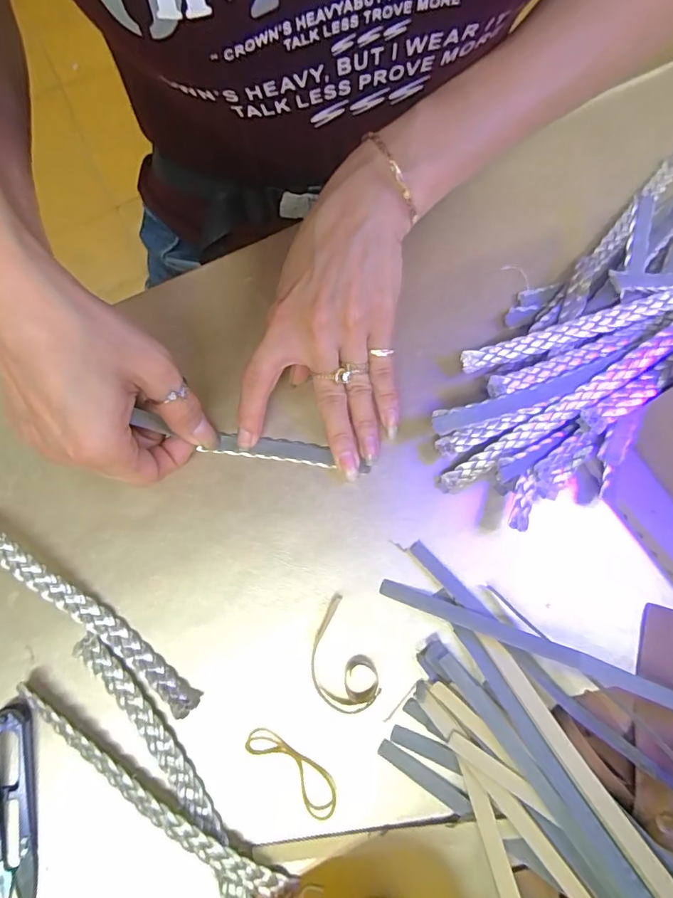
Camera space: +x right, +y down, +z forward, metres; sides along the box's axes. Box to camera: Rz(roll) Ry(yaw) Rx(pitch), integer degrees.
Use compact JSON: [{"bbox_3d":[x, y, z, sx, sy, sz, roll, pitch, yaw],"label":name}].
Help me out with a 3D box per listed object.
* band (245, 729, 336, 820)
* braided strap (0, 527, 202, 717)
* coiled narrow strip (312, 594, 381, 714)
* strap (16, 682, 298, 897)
[{"bbox_3d":[-0.022,0.165,0.247,0.054,0.006,0.018,40,79,7],"label":"band"},{"bbox_3d":[-0.140,0.084,0.257,0.166,0.013,0.013,37,79,7],"label":"braided strap"},{"bbox_3d":[0.000,0.114,0.260,0.032,0.005,0.057,-27,79,-7],"label":"coiled narrow strip"},{"bbox_3d":[-0.094,0.174,0.241,0.168,0.007,0.014,33,78,6],"label":"strap"}]

